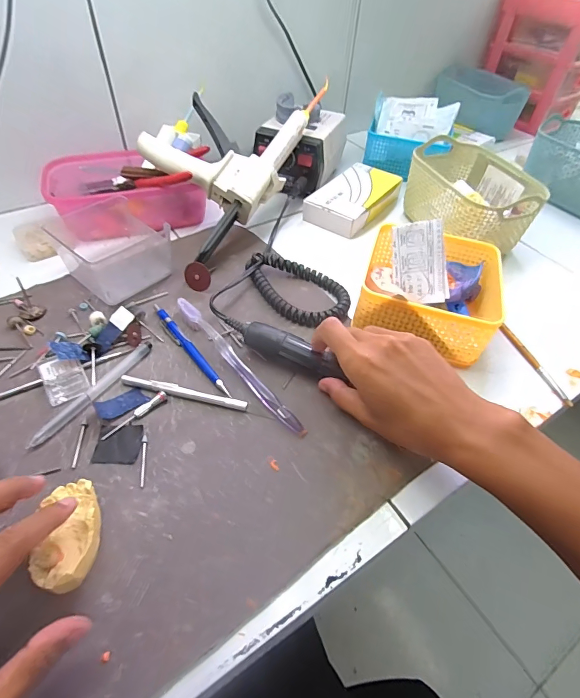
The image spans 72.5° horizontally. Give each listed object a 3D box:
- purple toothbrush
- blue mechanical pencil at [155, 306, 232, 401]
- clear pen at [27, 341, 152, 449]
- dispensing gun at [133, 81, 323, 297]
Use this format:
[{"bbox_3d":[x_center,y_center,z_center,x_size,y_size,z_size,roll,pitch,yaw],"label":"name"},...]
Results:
[{"bbox_3d":[-0.050,0.011,0.368,0.014,0.017,0.185,-32,58,-27],"label":"purple toothbrush"},{"bbox_3d":[-0.096,-0.001,0.381,0.013,0.007,0.136,-32,58,-27],"label":"blue mechanical pencil"},{"bbox_3d":[-0.169,0.035,0.346,0.012,0.007,0.127,25,52,17],"label":"clear pen"},{"bbox_3d":[-0.080,-0.243,0.485,0.157,0.051,0.338,31,78,-2],"label":"dispensing gun"}]

